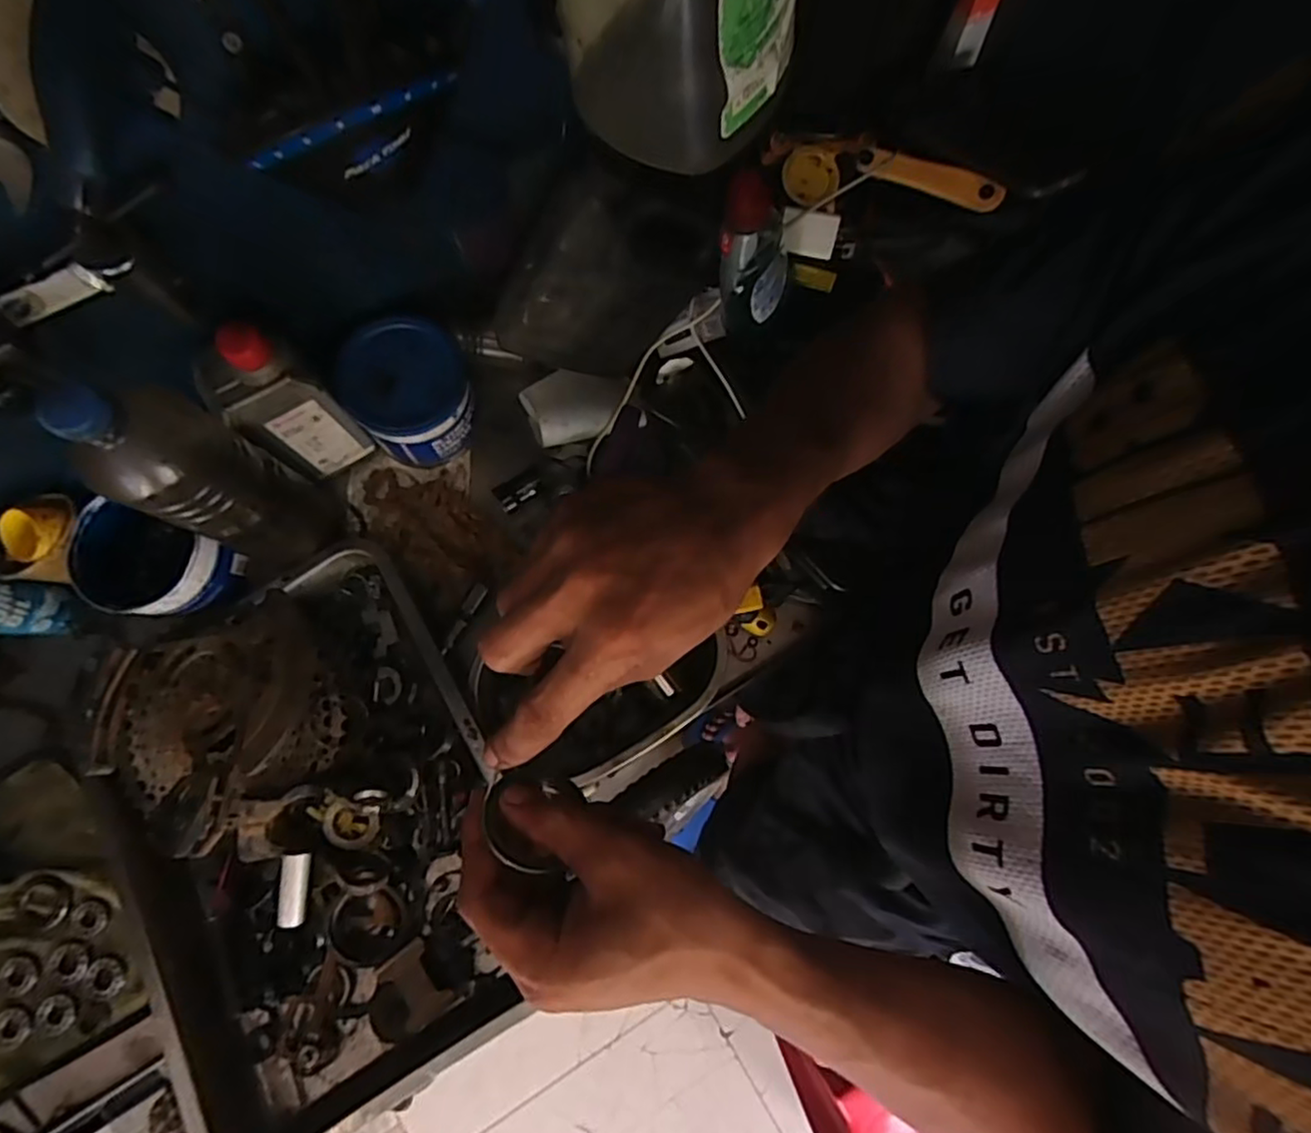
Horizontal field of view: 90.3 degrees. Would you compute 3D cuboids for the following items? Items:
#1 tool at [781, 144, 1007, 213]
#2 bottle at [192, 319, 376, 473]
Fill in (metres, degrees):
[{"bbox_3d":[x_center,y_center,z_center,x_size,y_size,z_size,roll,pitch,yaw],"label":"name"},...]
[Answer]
[{"bbox_3d":[0.209,-0.349,0.587,0.185,0.034,0.063,6,77,1],"label":"tool"},{"bbox_3d":[-0.302,-0.134,0.531,0.069,0.169,0.059,-38,80,-8],"label":"bottle"}]

